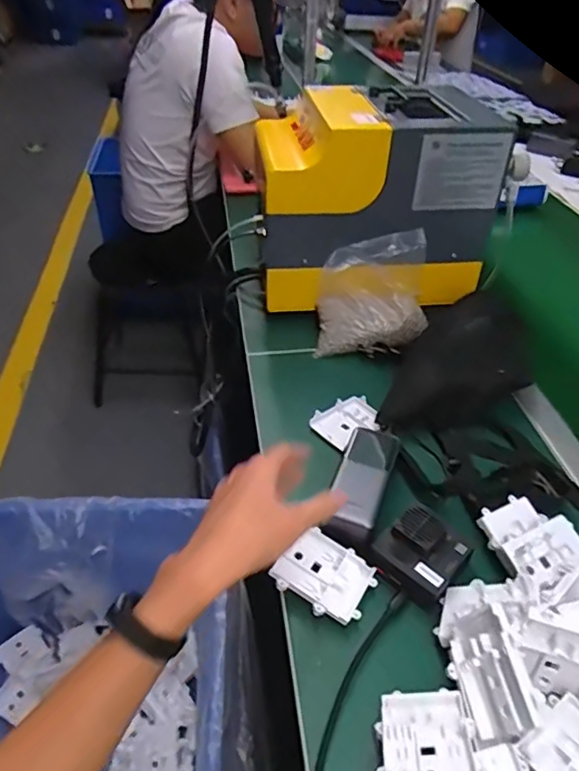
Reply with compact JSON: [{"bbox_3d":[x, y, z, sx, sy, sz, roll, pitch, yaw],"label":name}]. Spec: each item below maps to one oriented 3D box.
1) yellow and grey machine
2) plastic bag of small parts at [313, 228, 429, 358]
[{"bbox_3d":[0.118,-0.271,0.812,0.312,0.253,0.196,-3,41,-7],"label":"yellow and grey machine"},{"bbox_3d":[0.123,-0.126,0.796,0.163,0.135,0.104,-4,41,-7],"label":"plastic bag of small parts"}]

